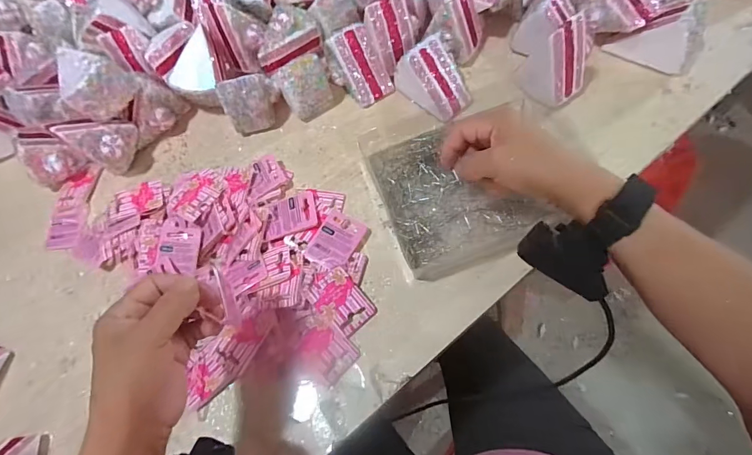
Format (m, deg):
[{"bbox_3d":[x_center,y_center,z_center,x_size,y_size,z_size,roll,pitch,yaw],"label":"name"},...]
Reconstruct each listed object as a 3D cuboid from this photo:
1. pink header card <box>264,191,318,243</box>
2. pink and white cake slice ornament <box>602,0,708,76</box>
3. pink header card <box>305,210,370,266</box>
[{"bbox_3d":[-0.096,-0.014,0.436,0.060,0.005,0.042,-19,72,-1],"label":"pink header card"},{"bbox_3d":[0.328,-0.221,0.452,0.091,0.065,0.048,32,76,15],"label":"pink and white cake slice ornament"},{"bbox_3d":[-0.041,0.013,0.423,0.048,0.005,0.061,25,67,11],"label":"pink header card"}]

